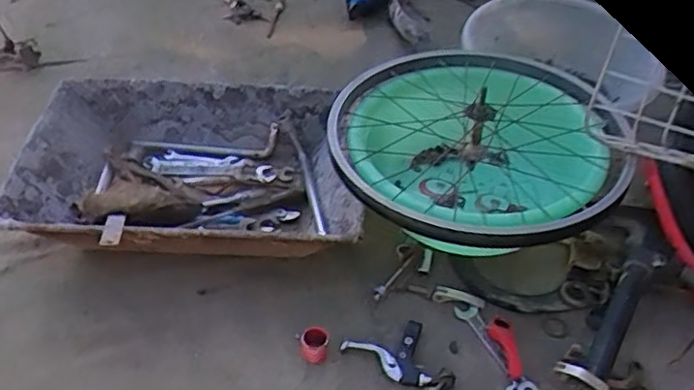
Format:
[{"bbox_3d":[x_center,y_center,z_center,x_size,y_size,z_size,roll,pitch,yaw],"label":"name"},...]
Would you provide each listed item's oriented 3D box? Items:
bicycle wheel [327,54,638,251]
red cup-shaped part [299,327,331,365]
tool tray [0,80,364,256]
[{"bbox_3d":[0.156,-0.086,0.839,0.337,0.076,0.383,-19,50,-5],"label":"bicycle wheel"},{"bbox_3d":[-0.041,0.186,0.818,0.035,0.031,0.038,2,44,-2],"label":"red cup-shaped part"},{"bbox_3d":[-0.224,-0.020,0.970,0.481,0.120,0.319,5,44,2],"label":"tool tray"}]

